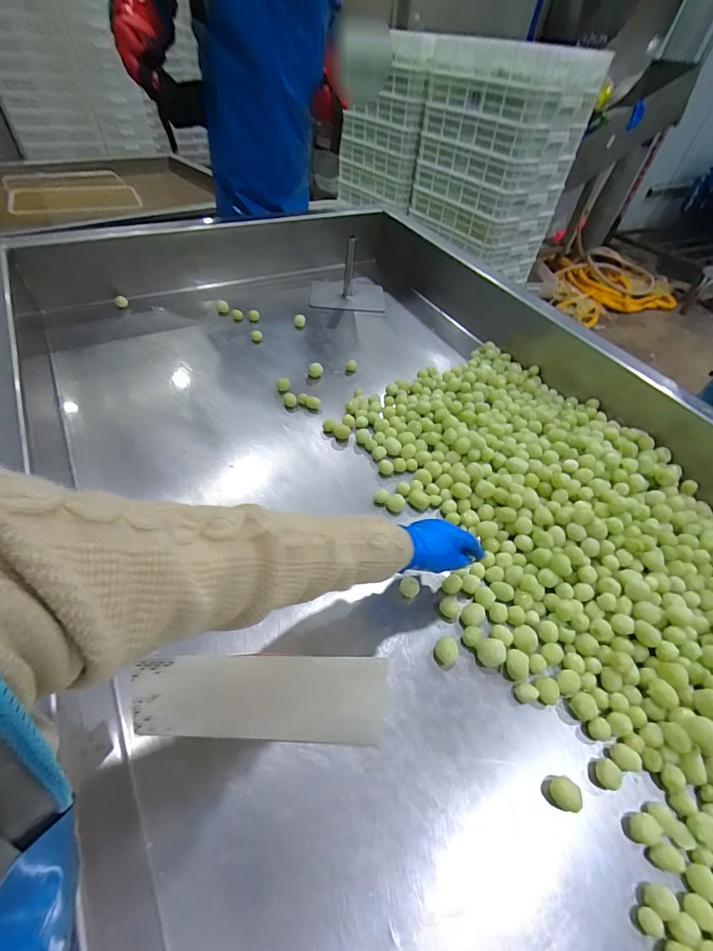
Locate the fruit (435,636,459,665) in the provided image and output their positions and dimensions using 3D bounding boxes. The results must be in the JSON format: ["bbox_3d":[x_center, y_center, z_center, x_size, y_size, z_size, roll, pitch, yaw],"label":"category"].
[{"bbox_3d":[0.124,0.241,0.542,0.028,0.027,0.031,-33,59,-30],"label":"fruit"}]

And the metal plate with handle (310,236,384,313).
[{"bbox_3d":[-0.027,-0.598,1.142,0.218,0.163,0.207,0,49,-6],"label":"metal plate with handle"}]

